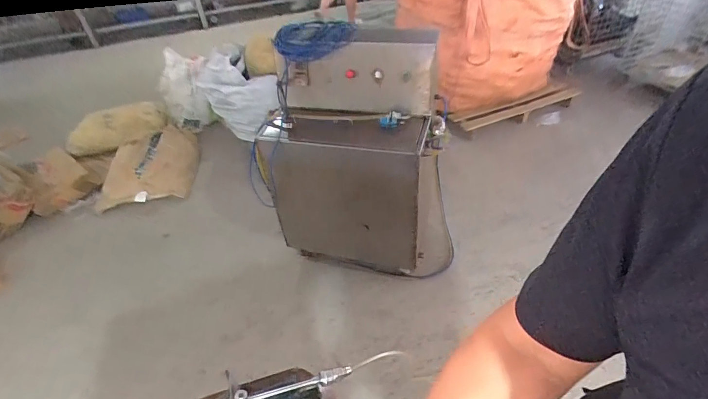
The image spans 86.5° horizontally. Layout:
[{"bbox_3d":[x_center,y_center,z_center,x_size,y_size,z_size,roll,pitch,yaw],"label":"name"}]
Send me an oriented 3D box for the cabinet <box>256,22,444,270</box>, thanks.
[{"bbox_3d":[-0.007,-0.166,1.531,0.640,0.863,0.408,8,43,15],"label":"cabinet"}]

